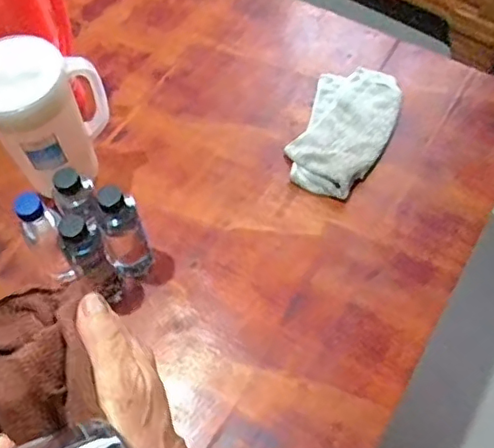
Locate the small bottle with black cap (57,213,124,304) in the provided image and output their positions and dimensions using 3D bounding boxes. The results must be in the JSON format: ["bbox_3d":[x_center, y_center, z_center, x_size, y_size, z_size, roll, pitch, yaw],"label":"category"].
[{"bbox_3d":[-0.199,0.051,0.758,0.047,0.165,0.051,5,63,6],"label":"small bottle with black cap"}]

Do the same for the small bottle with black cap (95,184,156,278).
[{"bbox_3d":[-0.159,0.020,0.770,0.056,0.175,0.053,-1,62,2],"label":"small bottle with black cap"}]

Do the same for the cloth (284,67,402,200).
[{"bbox_3d":[0.156,-0.154,0.933,0.138,0.024,0.243,21,65,13],"label":"cloth"}]

